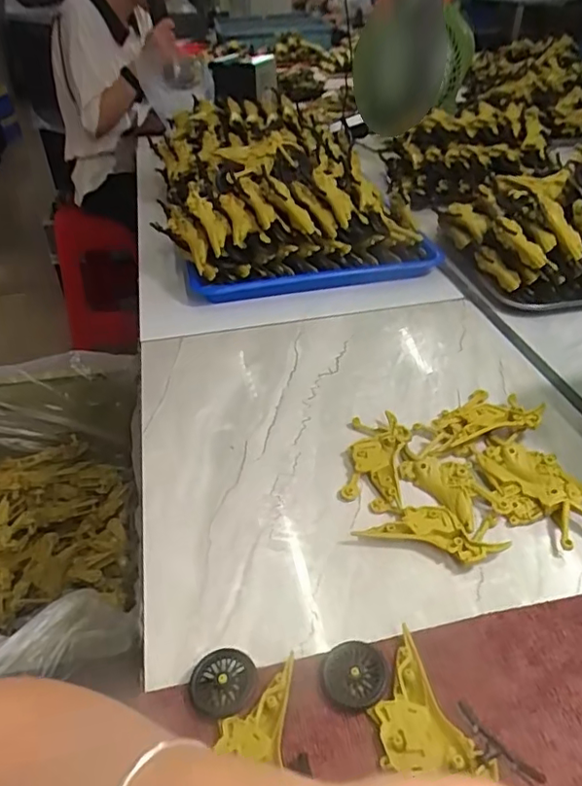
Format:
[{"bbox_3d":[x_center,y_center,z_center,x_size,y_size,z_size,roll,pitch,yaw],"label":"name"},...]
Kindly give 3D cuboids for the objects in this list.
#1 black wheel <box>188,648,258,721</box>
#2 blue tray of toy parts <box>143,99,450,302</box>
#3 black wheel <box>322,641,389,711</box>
[{"bbox_3d":[-0.038,0.168,0.321,0.037,0.009,0.037,-2,37,1],"label":"black wheel"},{"bbox_3d":[-0.029,-0.309,0.835,0.322,0.152,0.456,-11,38,-10],"label":"blue tray of toy parts"},{"bbox_3d":[0.037,0.162,0.321,0.036,0.008,0.035,-2,37,1],"label":"black wheel"}]

